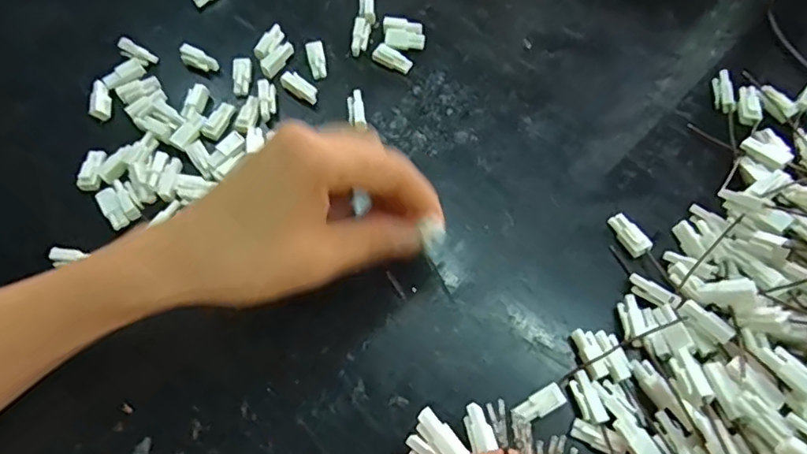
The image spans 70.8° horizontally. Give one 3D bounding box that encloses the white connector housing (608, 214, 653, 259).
[{"bbox_3d":[0.122,0.004,0.308,0.011,0.009,0.025,-27,67,-9],"label":"white connector housing"}]

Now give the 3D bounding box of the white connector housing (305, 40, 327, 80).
[{"bbox_3d":[-0.056,-0.109,0.367,0.010,0.005,0.027,-9,78,-1],"label":"white connector housing"}]

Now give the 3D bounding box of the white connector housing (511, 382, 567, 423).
[{"bbox_3d":[0.065,0.086,0.273,0.025,0.008,0.011,-26,66,-9],"label":"white connector housing"}]

